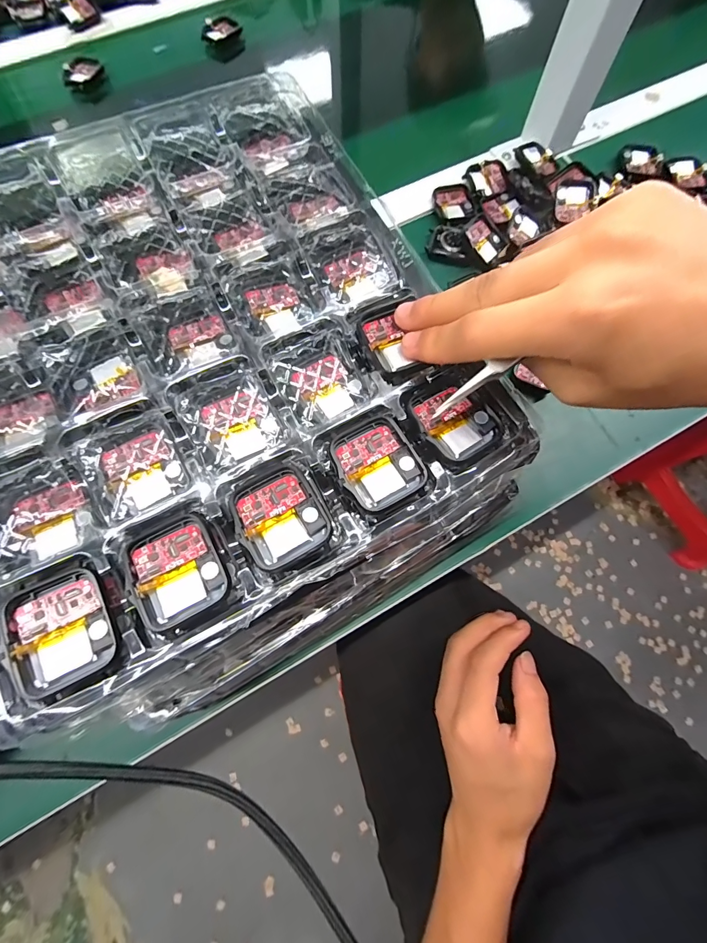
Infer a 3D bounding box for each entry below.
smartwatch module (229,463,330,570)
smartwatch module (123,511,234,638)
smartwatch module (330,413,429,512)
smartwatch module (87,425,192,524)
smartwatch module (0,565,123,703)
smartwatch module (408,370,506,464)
[{"bbox_3d":[-0.034,0.019,0.178,0.038,0.010,0.047,-28,74,-9],"label":"smartwatch module"},{"bbox_3d":[-0.077,0.042,0.167,0.038,0.006,0.044,-30,75,-10],"label":"smartwatch module"},{"bbox_3d":[0.011,-0.005,0.187,0.037,0.007,0.043,-27,74,-9],"label":"smartwatch module"},{"bbox_3d":[-0.104,-0.001,0.185,0.038,0.012,0.041,-27,74,-9],"label":"smartwatch module"},{"bbox_3d":[-0.119,0.063,0.157,0.037,0.011,0.045,-27,74,-9],"label":"smartwatch module"},{"bbox_3d":[0.052,-0.027,0.194,0.039,0.008,0.042,-26,74,-8],"label":"smartwatch module"}]

